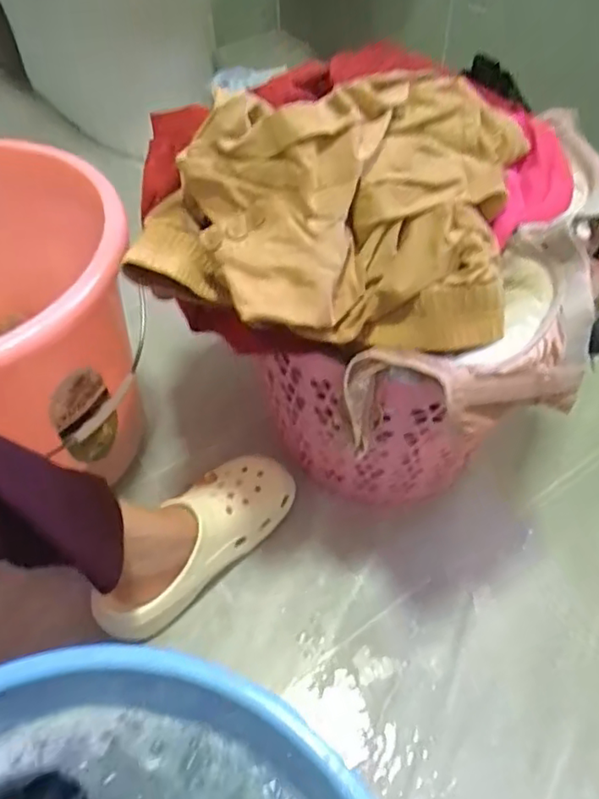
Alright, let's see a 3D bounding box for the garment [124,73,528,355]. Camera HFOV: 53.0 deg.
[{"bbox_3d":[0.022,-0.158,0.481,0.306,0.122,0.218,1,52,3],"label":"garment"}]

